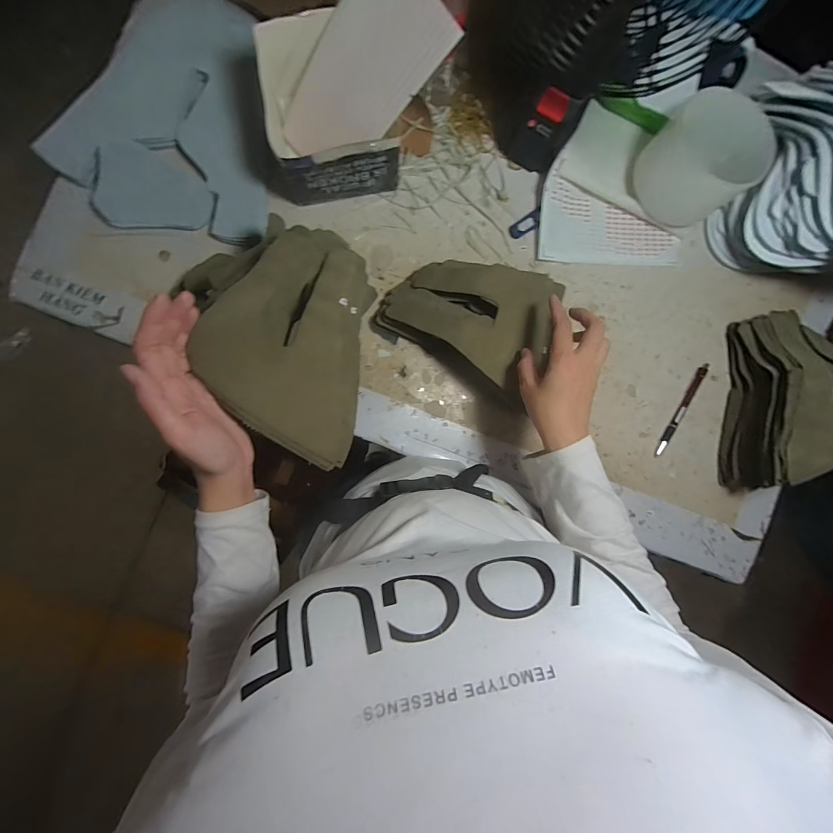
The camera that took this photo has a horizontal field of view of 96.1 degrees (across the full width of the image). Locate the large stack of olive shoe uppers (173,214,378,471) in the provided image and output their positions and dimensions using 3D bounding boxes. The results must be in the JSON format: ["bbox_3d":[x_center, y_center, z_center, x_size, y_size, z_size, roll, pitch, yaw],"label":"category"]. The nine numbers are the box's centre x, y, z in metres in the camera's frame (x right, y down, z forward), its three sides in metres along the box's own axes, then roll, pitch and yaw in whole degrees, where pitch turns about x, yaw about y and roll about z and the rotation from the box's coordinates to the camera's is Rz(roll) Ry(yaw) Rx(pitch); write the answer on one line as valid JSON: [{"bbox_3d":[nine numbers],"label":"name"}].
[{"bbox_3d":[-0.116,-0.072,0.332,0.137,0.055,0.210,8,88,-6],"label":"large stack of olive shoe uppers"}]

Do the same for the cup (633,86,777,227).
[{"bbox_3d":[0.360,-0.321,0.474,0.127,0.093,0.117,0,89,-6],"label":"cup"}]

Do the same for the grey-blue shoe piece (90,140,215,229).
[{"bbox_3d":[-0.308,-0.268,0.437,0.125,0.004,0.087,-2,99,-6],"label":"grey-blue shoe piece"}]

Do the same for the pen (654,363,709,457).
[{"bbox_3d":[0.367,-0.010,0.518,0.017,0.007,0.145,33,86,-5],"label":"pen"}]

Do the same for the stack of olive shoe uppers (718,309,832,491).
[{"bbox_3d":[0.484,-0.016,0.472,0.130,0.122,0.234,13,88,-6],"label":"stack of olive shoe uppers"}]

